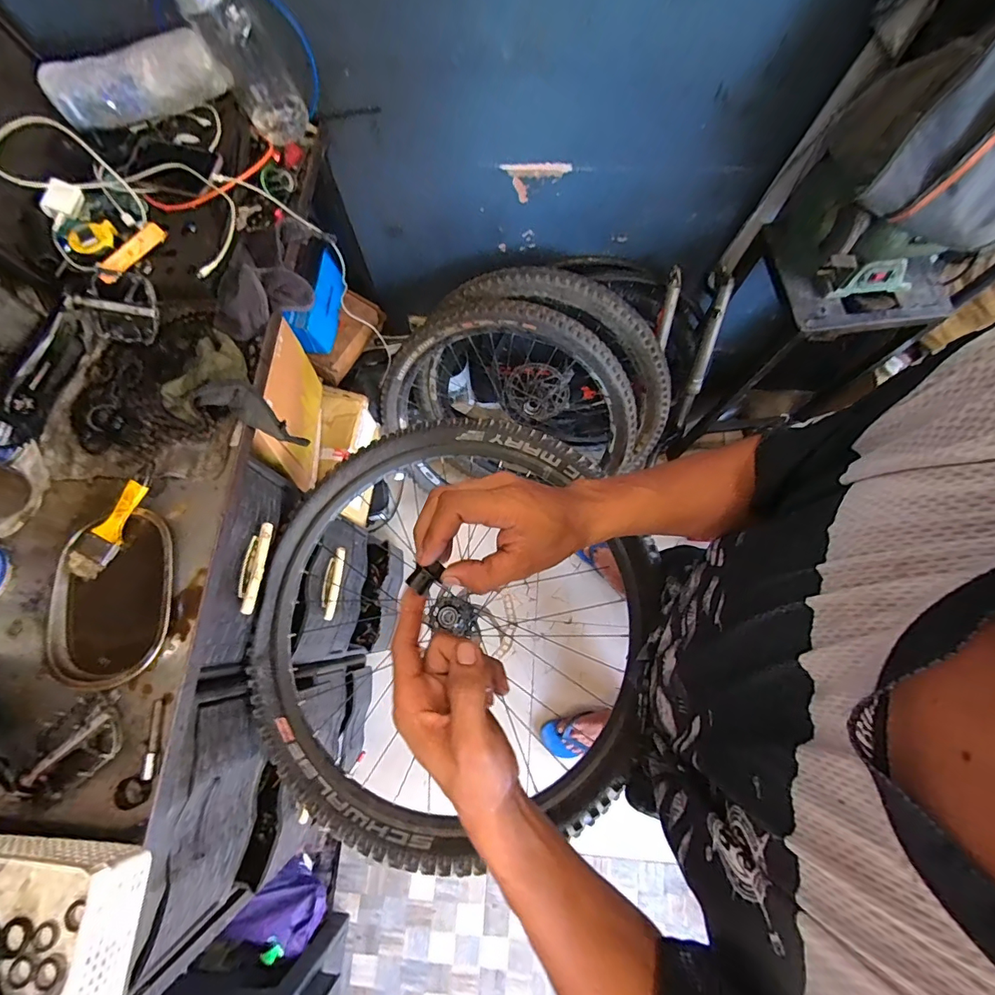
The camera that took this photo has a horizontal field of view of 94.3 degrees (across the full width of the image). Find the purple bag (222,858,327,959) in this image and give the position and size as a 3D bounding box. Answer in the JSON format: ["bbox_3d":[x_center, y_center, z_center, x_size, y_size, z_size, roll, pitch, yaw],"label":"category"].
[{"bbox_3d":[-0.468,0.912,1.018,0.151,0.113,0.133,33,77,10],"label":"purple bag"}]

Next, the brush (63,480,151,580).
[{"bbox_3d":[-0.510,0.038,0.605,0.051,0.021,0.138,33,90,10],"label":"brush"}]

